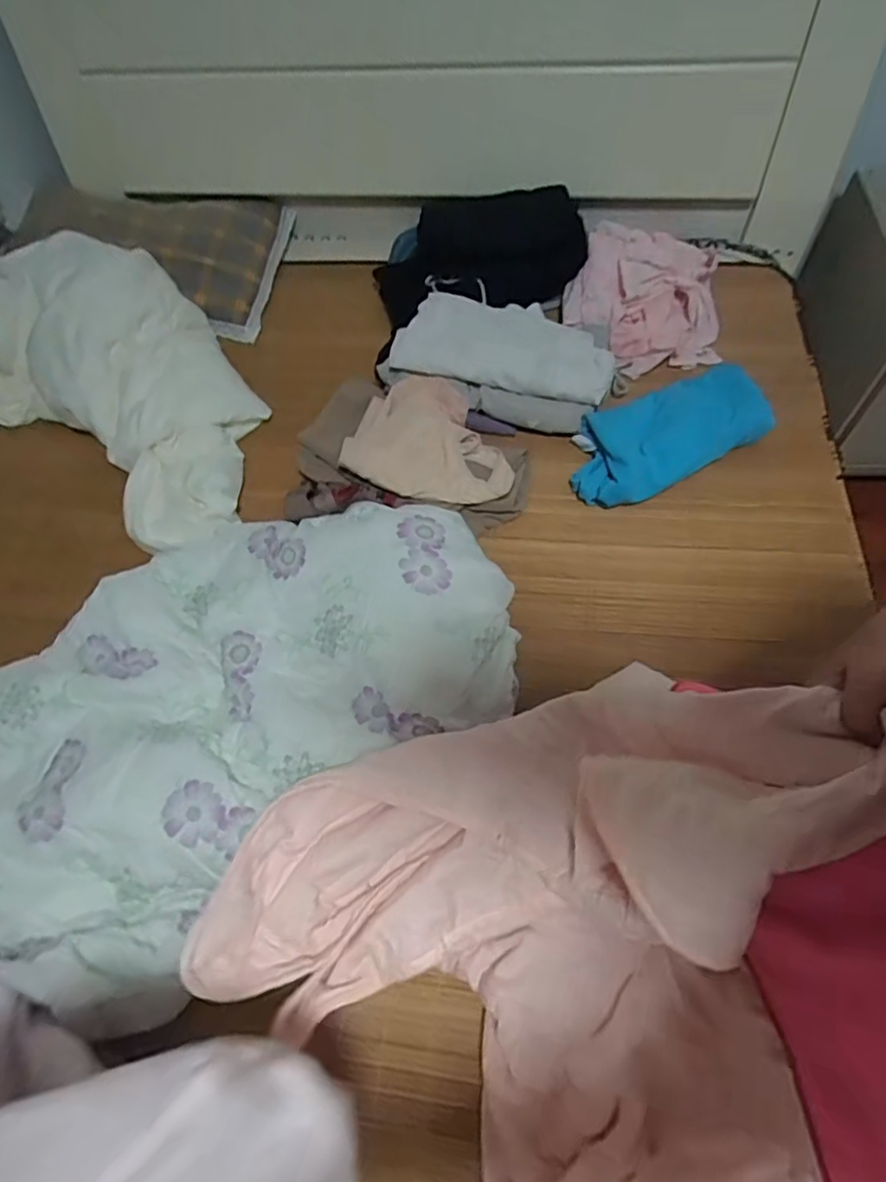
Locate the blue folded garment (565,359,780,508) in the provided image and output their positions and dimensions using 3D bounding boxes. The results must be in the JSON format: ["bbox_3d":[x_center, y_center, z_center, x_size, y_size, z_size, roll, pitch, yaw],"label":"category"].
[{"bbox_3d":[0.364,-0.258,0.987,0.367,0.048,0.155,-25,61,-11],"label":"blue folded garment"}]

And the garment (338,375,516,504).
[{"bbox_3d":[-0.008,-0.223,0.967,0.246,0.070,0.220,20,63,15],"label":"garment"}]

